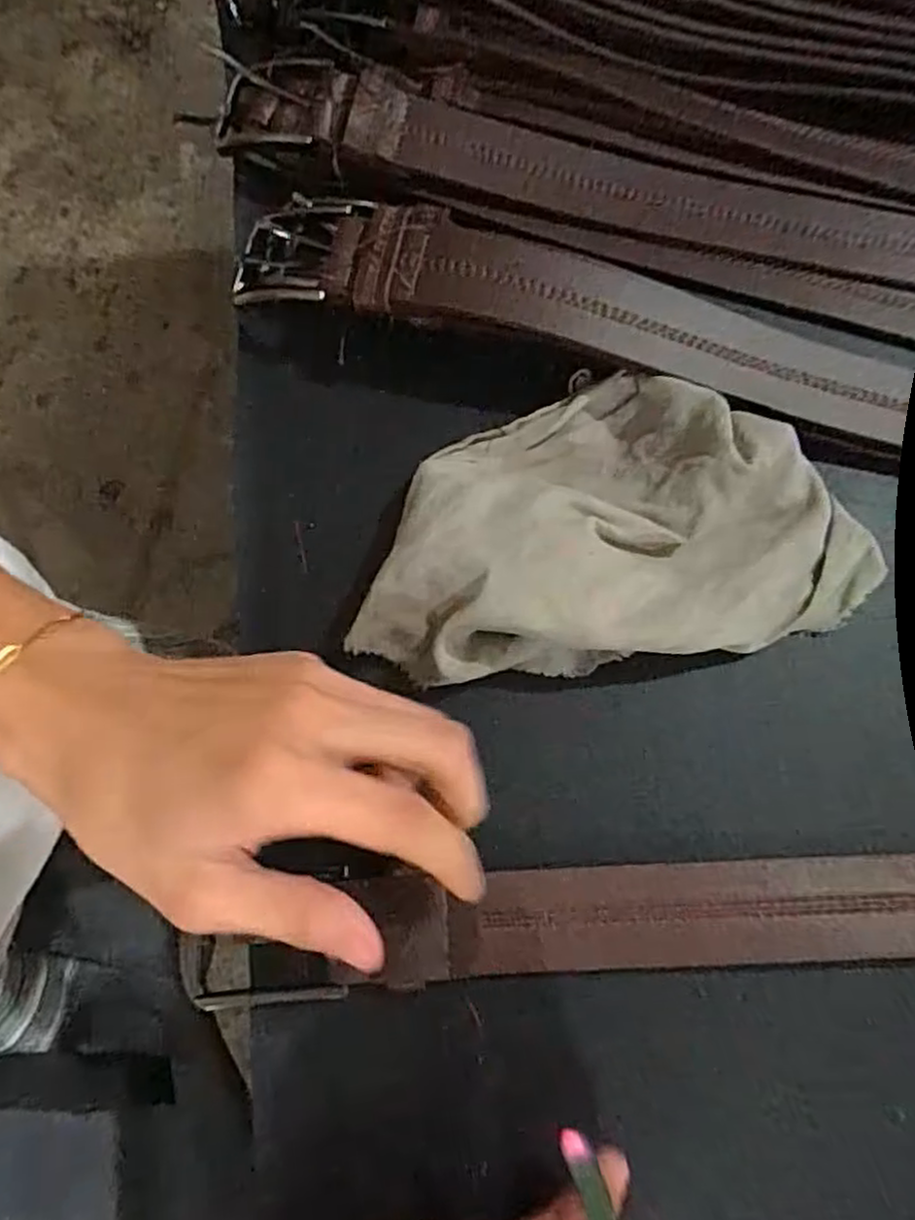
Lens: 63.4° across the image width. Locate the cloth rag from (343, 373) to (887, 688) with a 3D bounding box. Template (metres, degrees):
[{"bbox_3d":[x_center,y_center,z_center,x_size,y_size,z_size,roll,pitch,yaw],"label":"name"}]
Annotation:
[{"bbox_3d":[0.057,-0.036,0.274,0.184,0.041,0.108,-6,77,0],"label":"cloth rag"}]

